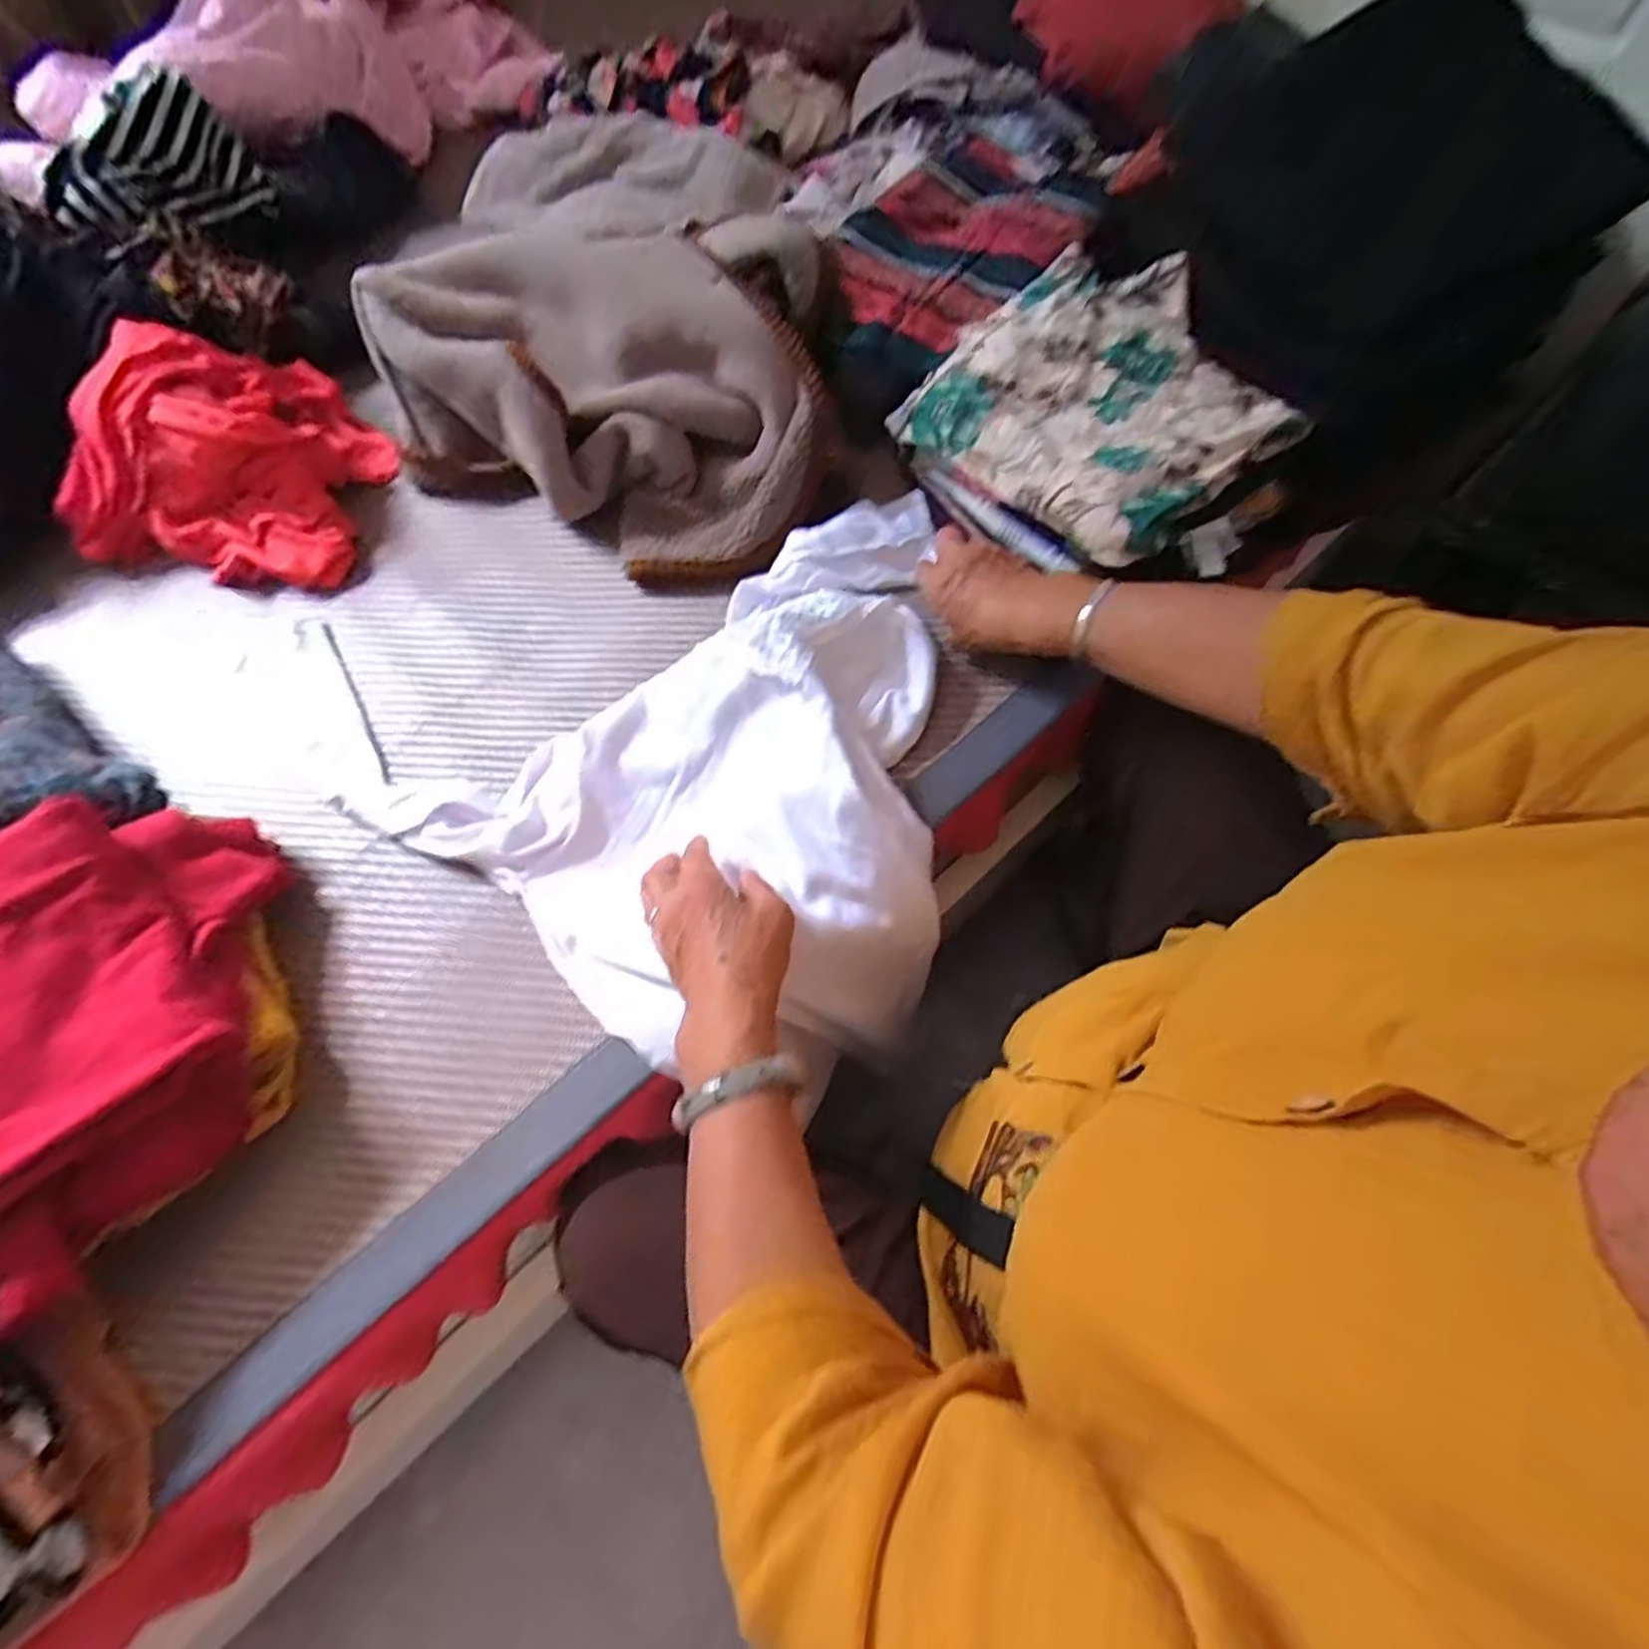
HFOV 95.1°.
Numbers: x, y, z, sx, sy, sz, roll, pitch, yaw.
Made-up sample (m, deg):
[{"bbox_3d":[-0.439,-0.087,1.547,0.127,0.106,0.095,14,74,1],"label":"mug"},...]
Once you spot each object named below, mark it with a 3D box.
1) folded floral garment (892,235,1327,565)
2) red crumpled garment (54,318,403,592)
[{"bbox_3d":[0.210,-0.326,0.566,0.222,0.034,0.258,-38,62,-6],"label":"folded floral garment"},{"bbox_3d":[-0.550,-0.344,0.686,0.240,0.117,0.213,5,66,5],"label":"red crumpled garment"}]

